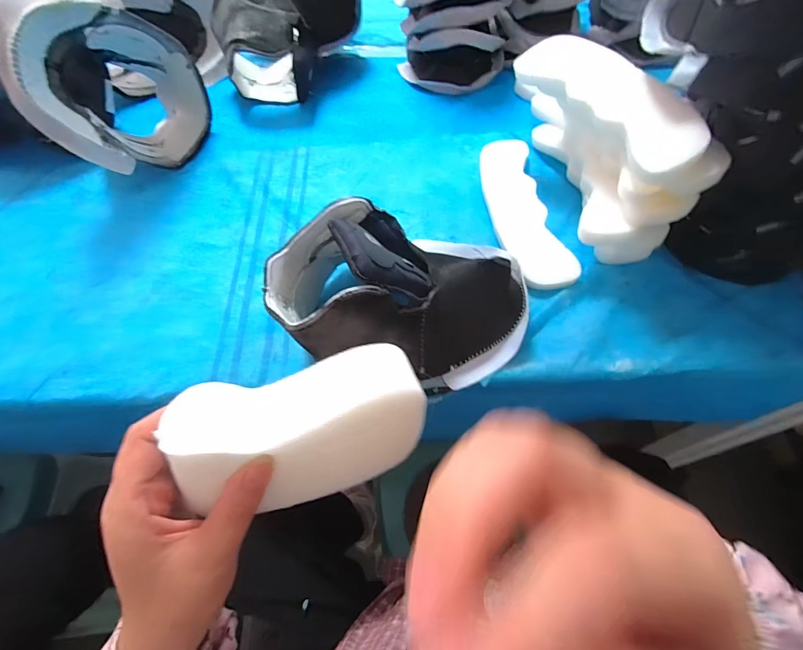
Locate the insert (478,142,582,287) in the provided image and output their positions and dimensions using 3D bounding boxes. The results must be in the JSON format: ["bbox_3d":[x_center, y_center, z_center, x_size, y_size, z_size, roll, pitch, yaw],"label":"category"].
[{"bbox_3d":[0.159,-0.156,0.524,0.076,0.025,0.251,-6,60,-1],"label":"insert"}]

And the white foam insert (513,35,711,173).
[{"bbox_3d":[0.224,-0.250,0.430,0.067,0.042,0.251,-22,61,-11],"label":"white foam insert"}]

